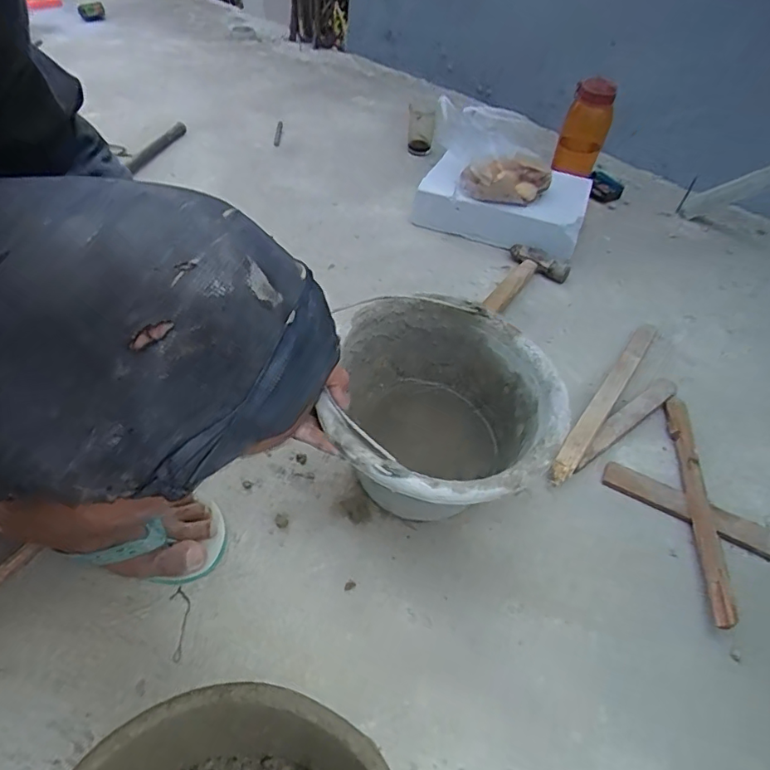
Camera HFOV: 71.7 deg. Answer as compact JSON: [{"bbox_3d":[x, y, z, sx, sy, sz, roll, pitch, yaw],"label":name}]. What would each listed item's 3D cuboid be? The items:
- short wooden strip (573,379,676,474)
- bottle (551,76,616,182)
[{"bbox_3d":[0.323,0.045,0.715,0.235,0.012,0.029,-27,69,-30],"label":"short wooden strip"},{"bbox_3d":[0.370,-0.469,0.990,0.079,0.165,0.067,18,48,11],"label":"bottle"}]

